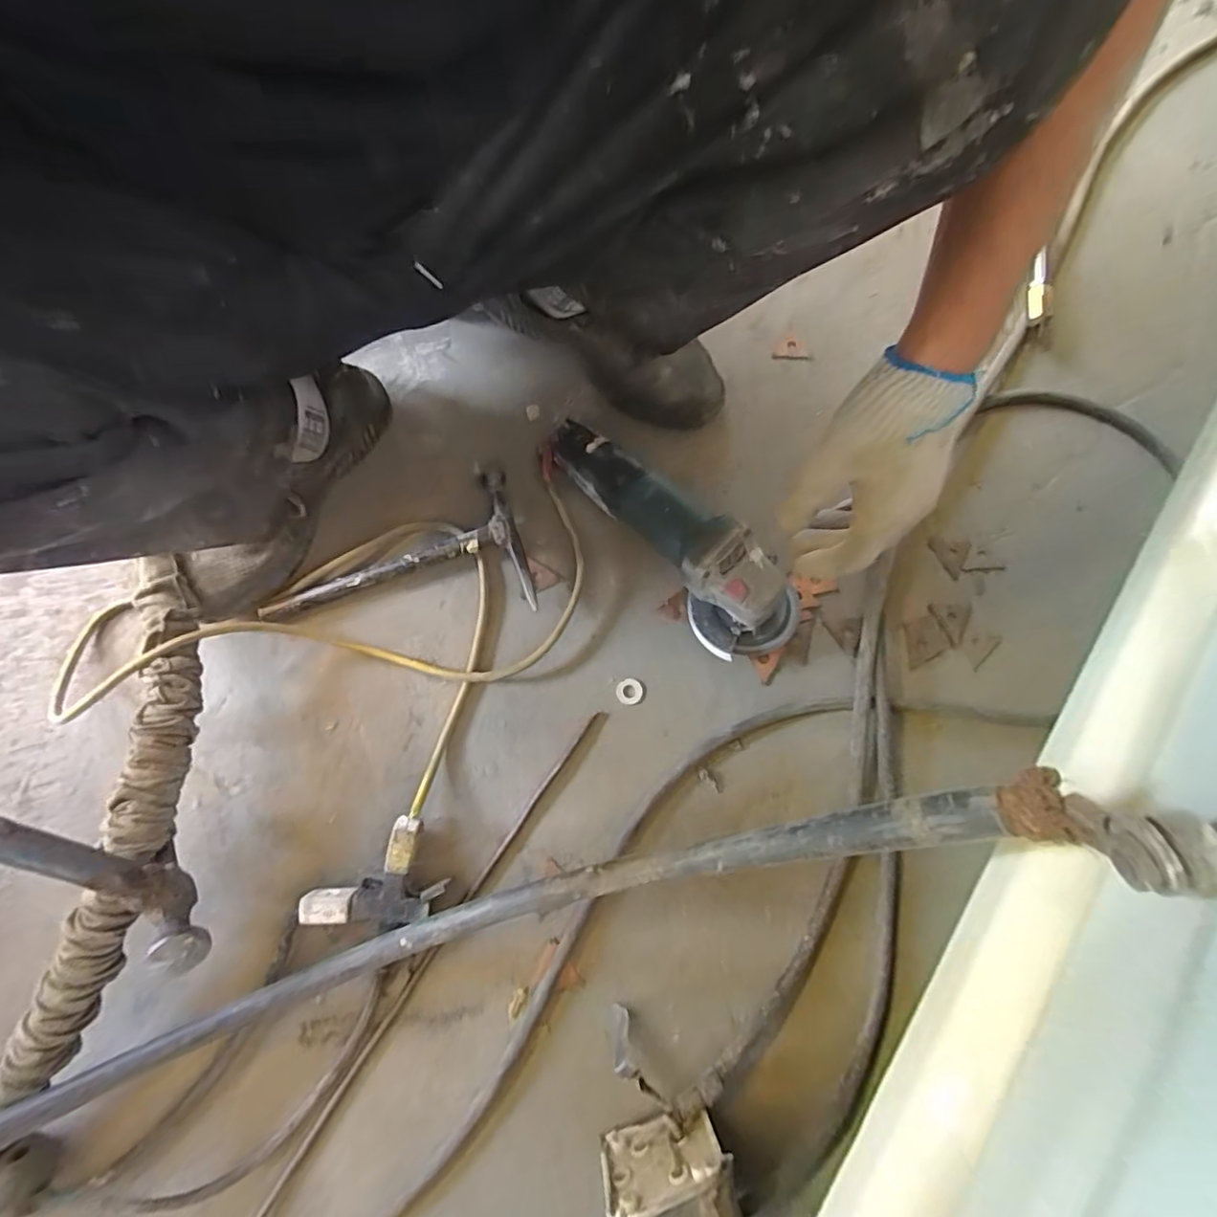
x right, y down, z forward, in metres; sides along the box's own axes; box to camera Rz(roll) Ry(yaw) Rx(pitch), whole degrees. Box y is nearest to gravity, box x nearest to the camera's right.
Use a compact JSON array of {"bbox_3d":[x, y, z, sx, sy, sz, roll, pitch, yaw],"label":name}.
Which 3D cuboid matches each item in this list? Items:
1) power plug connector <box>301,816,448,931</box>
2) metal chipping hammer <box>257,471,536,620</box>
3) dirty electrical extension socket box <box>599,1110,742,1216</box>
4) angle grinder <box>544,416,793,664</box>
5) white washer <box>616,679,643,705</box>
[{"bbox_3d":[-0.179,0.222,0.463,0.107,0.035,0.072,-39,79,-7],"label":"power plug connector"},{"bbox_3d":[-0.195,-0.035,0.537,0.233,0.023,0.129,-16,77,-2],"label":"metal chipping hammer"},{"bbox_3d":[0.048,0.403,0.398,0.087,0.074,0.081,-26,77,-4],"label":"dirty electrical extension socket box"},{"bbox_3d":[0.053,-0.070,0.507,0.075,0.077,0.262,-40,79,-7],"label":"angle grinder"},{"bbox_3d":[0.019,0.074,0.525,0.024,0.004,0.023,0,77,2],"label":"white washer"}]

